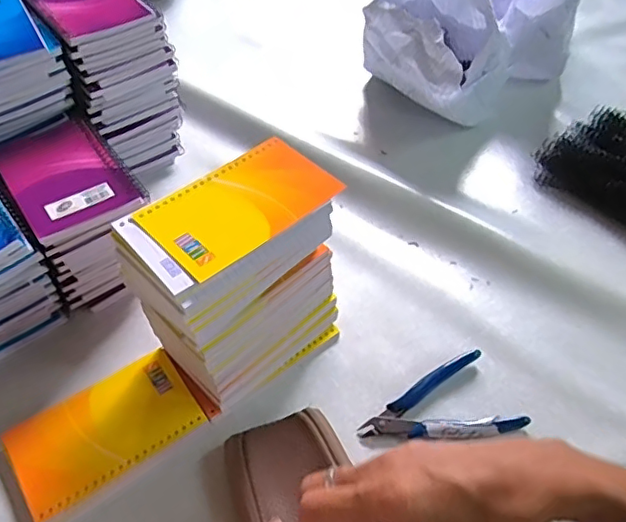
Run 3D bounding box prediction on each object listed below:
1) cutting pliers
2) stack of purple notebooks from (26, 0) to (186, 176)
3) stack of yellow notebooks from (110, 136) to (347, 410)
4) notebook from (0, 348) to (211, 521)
[{"bbox_3d":[0.094,0.113,0.438,0.117,0.010,0.068,-14,51,-12],"label":"cutting pliers"},{"bbox_3d":[-0.209,-0.190,0.591,0.098,0.169,0.126,-29,56,-24],"label":"stack of purple notebooks"},{"bbox_3d":[-0.054,0.015,0.437,0.154,0.142,0.099,-32,57,-26],"label":"stack of yellow notebooks"},{"bbox_3d":[-0.154,0.128,0.426,0.128,0.011,0.080,-29,56,-24],"label":"notebook"}]

